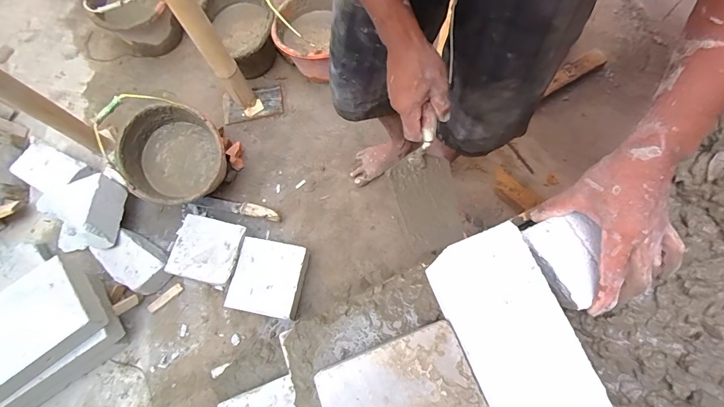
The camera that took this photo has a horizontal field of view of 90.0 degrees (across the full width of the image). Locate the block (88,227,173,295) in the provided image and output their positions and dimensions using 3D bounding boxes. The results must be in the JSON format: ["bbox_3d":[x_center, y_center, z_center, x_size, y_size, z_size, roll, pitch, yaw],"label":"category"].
[{"bbox_3d":[-0.649,0.169,1.049,0.186,0.098,0.111,39,77,14],"label":"block"}]

